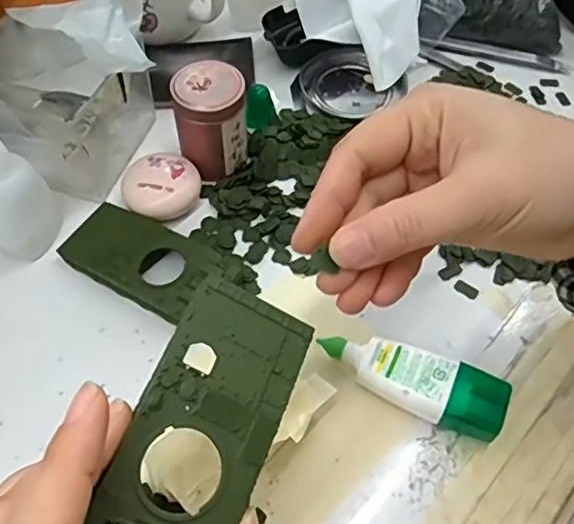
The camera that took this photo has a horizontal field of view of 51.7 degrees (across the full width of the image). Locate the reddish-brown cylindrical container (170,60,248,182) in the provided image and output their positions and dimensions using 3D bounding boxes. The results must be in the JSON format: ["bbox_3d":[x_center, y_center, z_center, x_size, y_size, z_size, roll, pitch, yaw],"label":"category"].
[{"bbox_3d":[-0.048,-0.089,0.380,0.043,0.061,0.043,1,57,-1],"label":"reddish-brown cylindrical container"}]

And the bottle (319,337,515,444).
[{"bbox_3d":[0.064,0.064,0.310,0.095,0.025,0.033,19,58,11],"label":"bottle"}]

